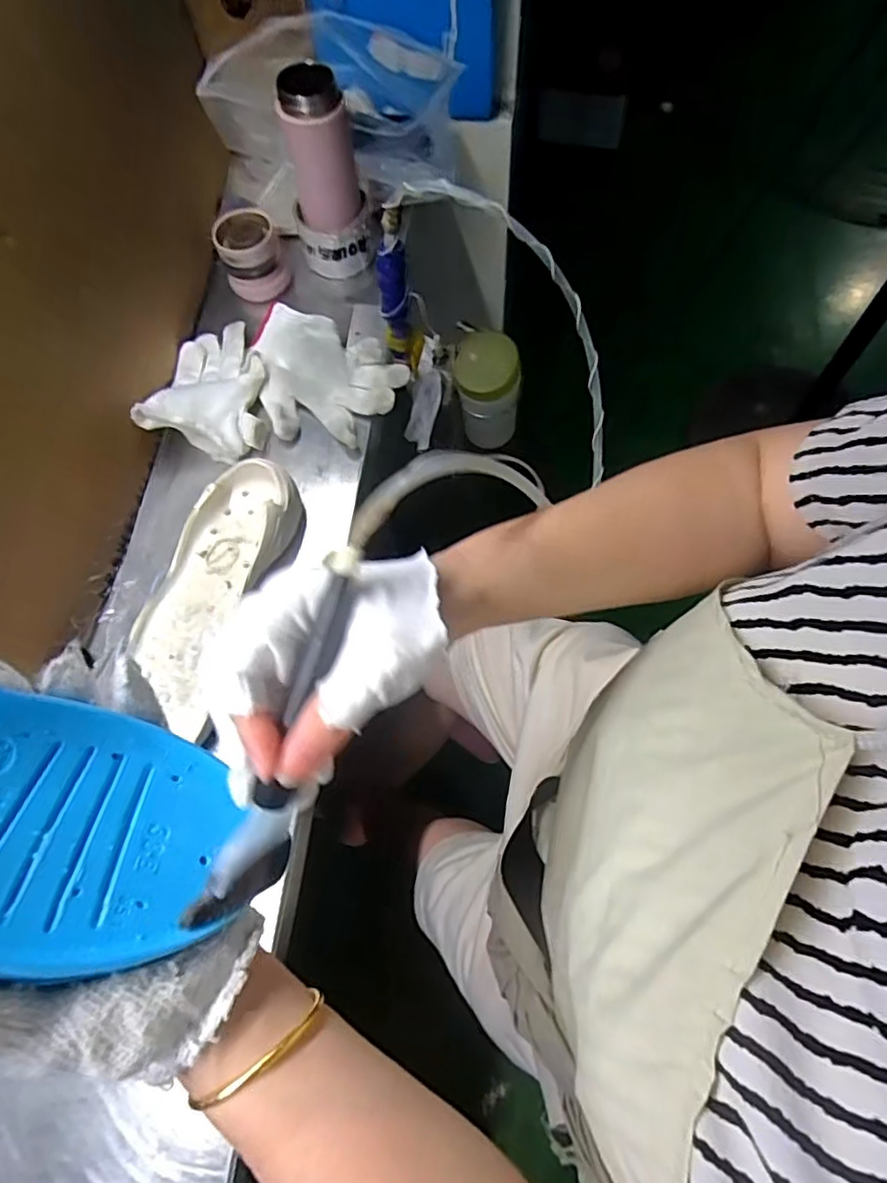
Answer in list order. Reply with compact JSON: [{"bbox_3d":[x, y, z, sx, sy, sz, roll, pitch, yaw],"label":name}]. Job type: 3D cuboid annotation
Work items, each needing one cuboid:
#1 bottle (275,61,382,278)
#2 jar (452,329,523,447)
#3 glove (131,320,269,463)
[{"bbox_3d":[-0.119,-0.424,0.641,0.082,0.178,0.073,-7,67,-1],"label":"bottle"},{"bbox_3d":[0.052,-0.233,0.743,0.072,0.144,0.073,-1,67,2],"label":"jar"},{"bbox_3d":[-0.227,-0.211,0.625,0.105,0.056,0.154,4,67,4],"label":"glove"}]

